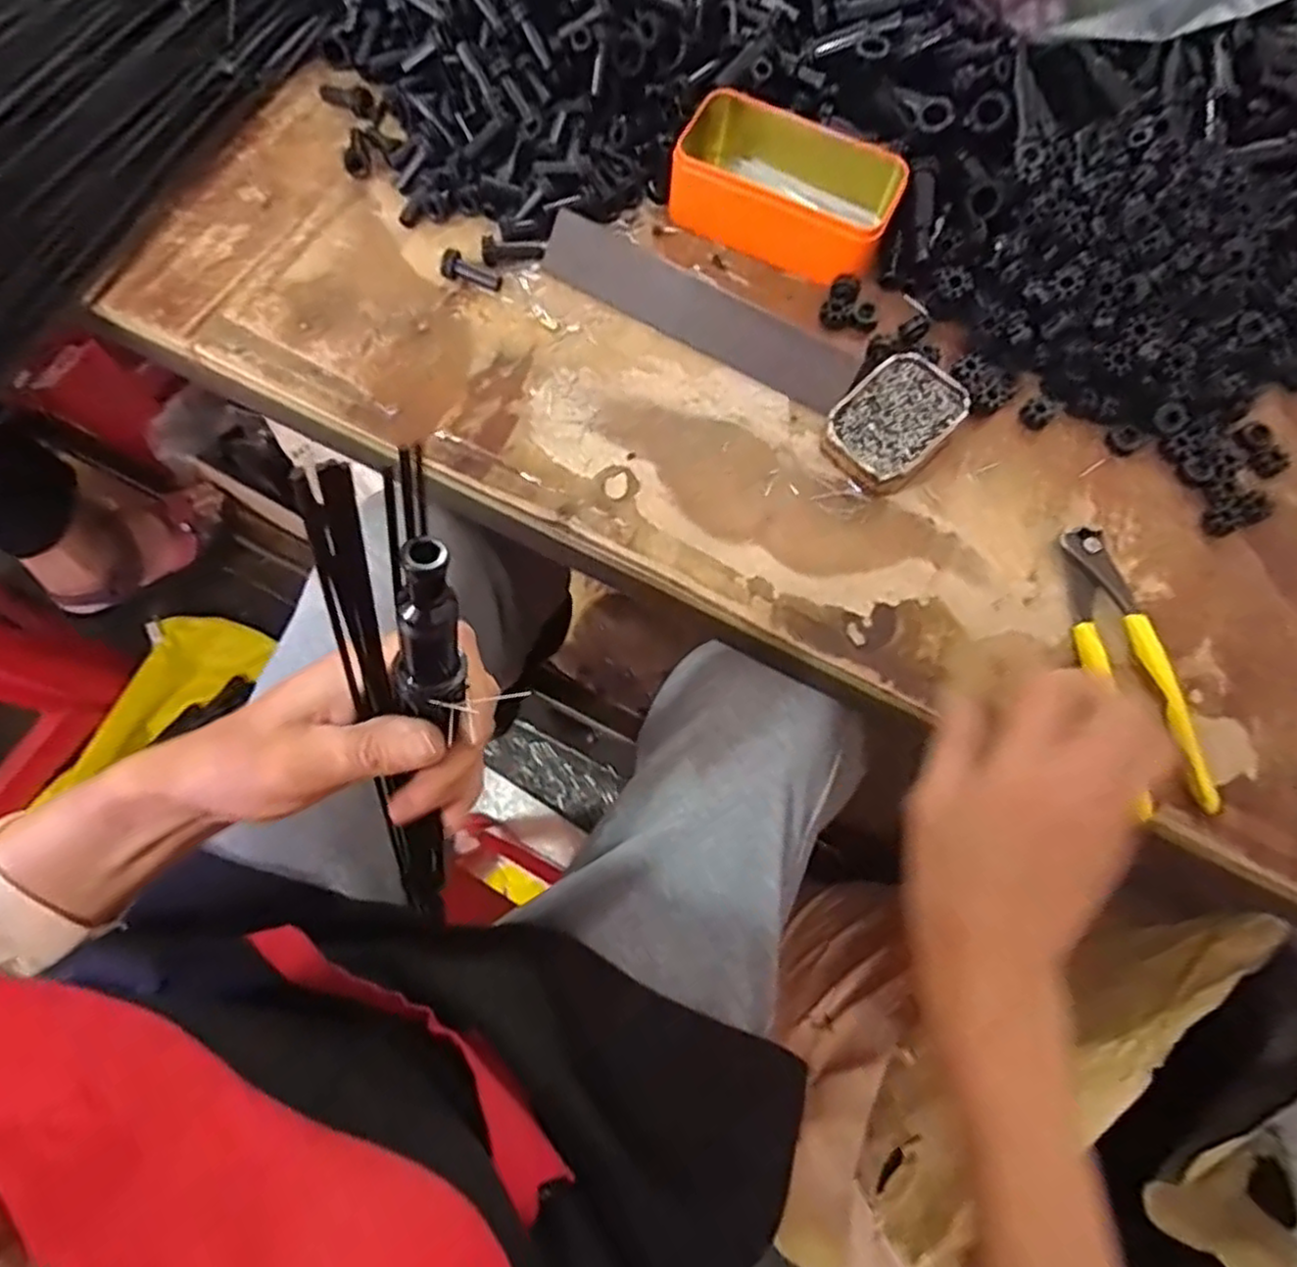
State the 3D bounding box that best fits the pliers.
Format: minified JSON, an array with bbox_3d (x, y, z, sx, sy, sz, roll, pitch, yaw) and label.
[{"bbox_3d":[0.269,0.018,0.405,0.051,0.020,0.163,-8,74,-4],"label":"pliers"}]

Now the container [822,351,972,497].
[{"bbox_3d":[0.151,-0.130,0.445,0.060,0.021,0.091,43,77,10],"label":"container"}]

